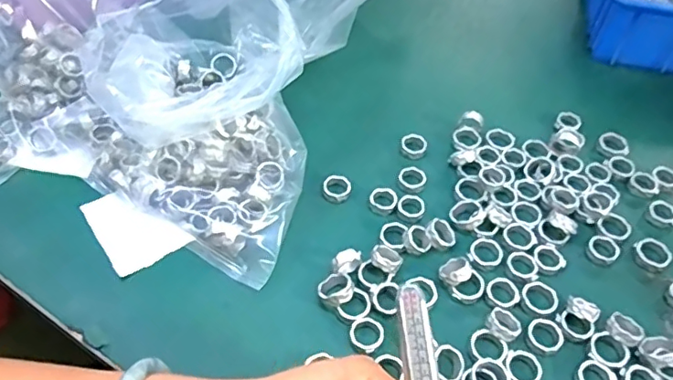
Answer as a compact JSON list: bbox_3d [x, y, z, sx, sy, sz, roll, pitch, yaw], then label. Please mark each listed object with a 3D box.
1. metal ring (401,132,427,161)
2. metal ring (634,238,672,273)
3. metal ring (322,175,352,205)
[{"bbox_3d":[0.063,-0.035,0.443,0.020,0.010,0.021,2,51,-3],"label":"metal ring"},{"bbox_3d":[0.223,0.045,0.383,0.020,0.009,0.023,-34,61,-27],"label":"metal ring"},{"bbox_3d":[0.000,-0.001,0.408,0.020,0.007,0.021,2,51,-3],"label":"metal ring"}]

